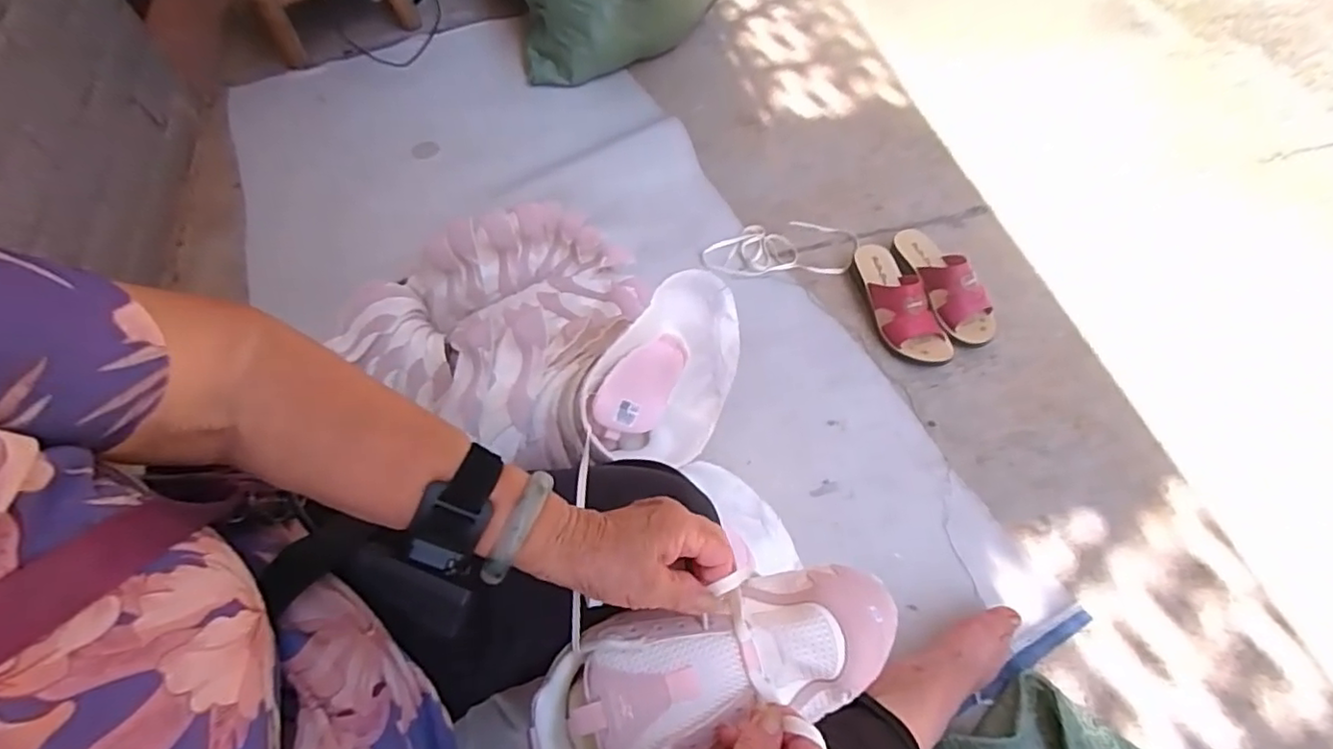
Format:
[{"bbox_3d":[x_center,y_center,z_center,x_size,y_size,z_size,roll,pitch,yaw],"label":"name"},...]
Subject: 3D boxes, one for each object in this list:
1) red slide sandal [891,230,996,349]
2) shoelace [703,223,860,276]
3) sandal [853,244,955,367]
[{"bbox_3d":[0.435,-0.147,0.981,0.086,0.080,0.229,-22,62,-12],"label":"red slide sandal"},{"bbox_3d":[0.192,-0.212,1.039,0.261,0.011,0.112,-2,60,-1],"label":"shoelace"},{"bbox_3d":[0.361,-0.123,0.955,0.087,0.094,0.228,-14,61,-8],"label":"sandal"}]

